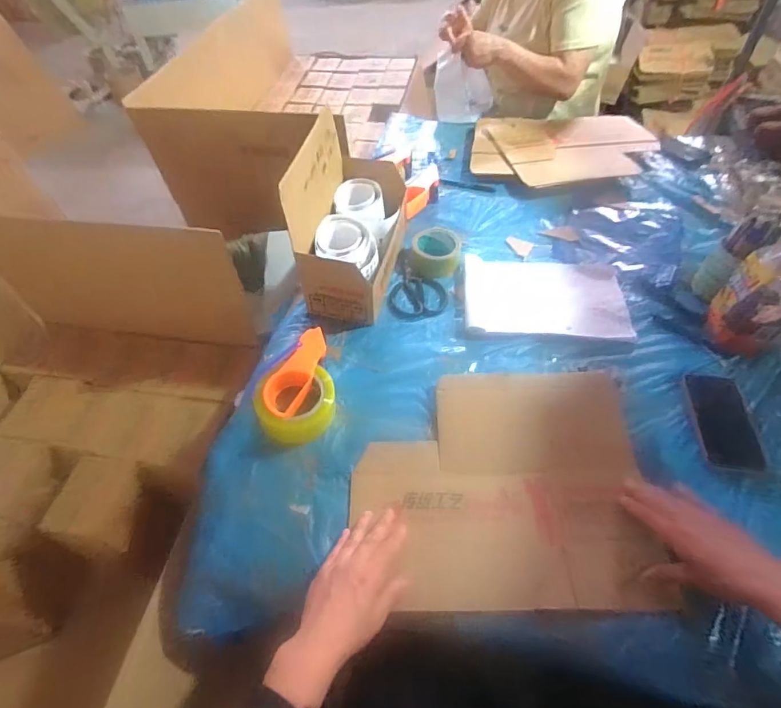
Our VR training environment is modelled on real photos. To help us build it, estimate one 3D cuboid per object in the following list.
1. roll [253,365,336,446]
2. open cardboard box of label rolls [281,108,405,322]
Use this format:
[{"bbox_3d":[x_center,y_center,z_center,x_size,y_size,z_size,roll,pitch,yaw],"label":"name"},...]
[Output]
[{"bbox_3d":[-0.135,0.078,0.650,0.108,0.059,0.098,-3,51,1],"label":"roll"},{"bbox_3d":[-0.057,-0.244,0.783,0.128,0.246,0.301,7,52,9],"label":"open cardboard box of label rolls"}]

